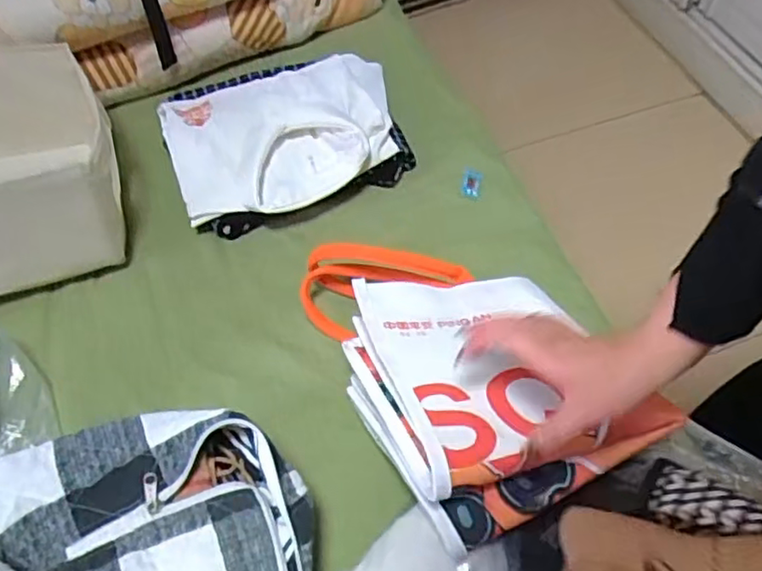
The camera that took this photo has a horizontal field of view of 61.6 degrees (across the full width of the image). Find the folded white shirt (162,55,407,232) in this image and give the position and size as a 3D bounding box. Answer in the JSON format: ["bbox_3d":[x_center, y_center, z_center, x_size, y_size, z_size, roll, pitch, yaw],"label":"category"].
[{"bbox_3d":[-0.125,-0.215,0.845,0.307,0.047,0.266,-17,59,-10],"label":"folded white shirt"}]

